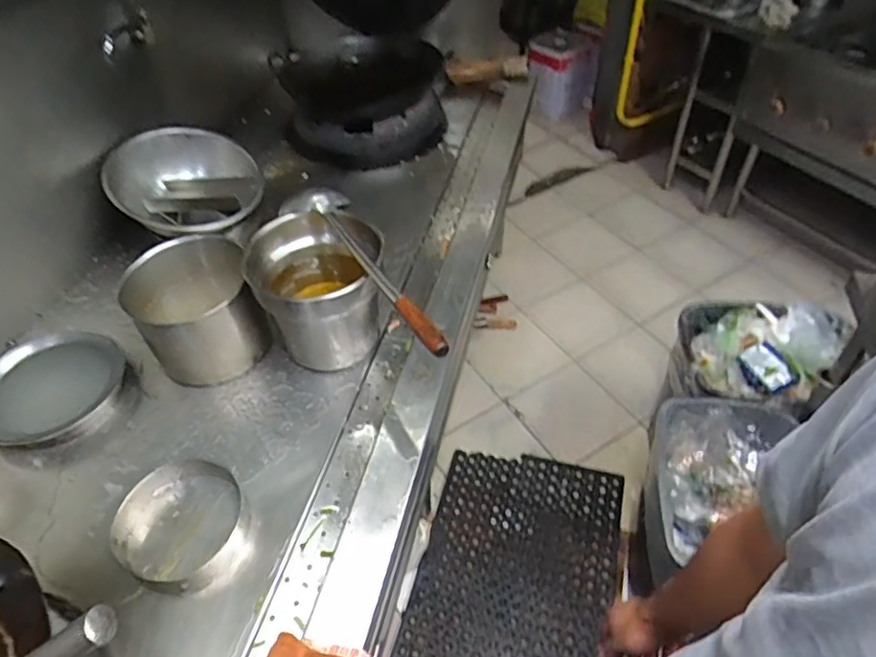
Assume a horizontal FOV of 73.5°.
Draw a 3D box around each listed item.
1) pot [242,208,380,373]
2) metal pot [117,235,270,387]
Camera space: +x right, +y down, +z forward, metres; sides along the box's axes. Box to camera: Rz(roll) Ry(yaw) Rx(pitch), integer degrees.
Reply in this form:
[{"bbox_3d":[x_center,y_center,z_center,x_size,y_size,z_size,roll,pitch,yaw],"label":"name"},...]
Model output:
[{"bbox_3d":[-0.204,-0.047,1.049,0.222,0.232,0.202,-1,46,1],"label":"pot"},{"bbox_3d":[-0.435,-0.037,1.075,0.193,0.198,0.198,-1,46,1],"label":"metal pot"}]

